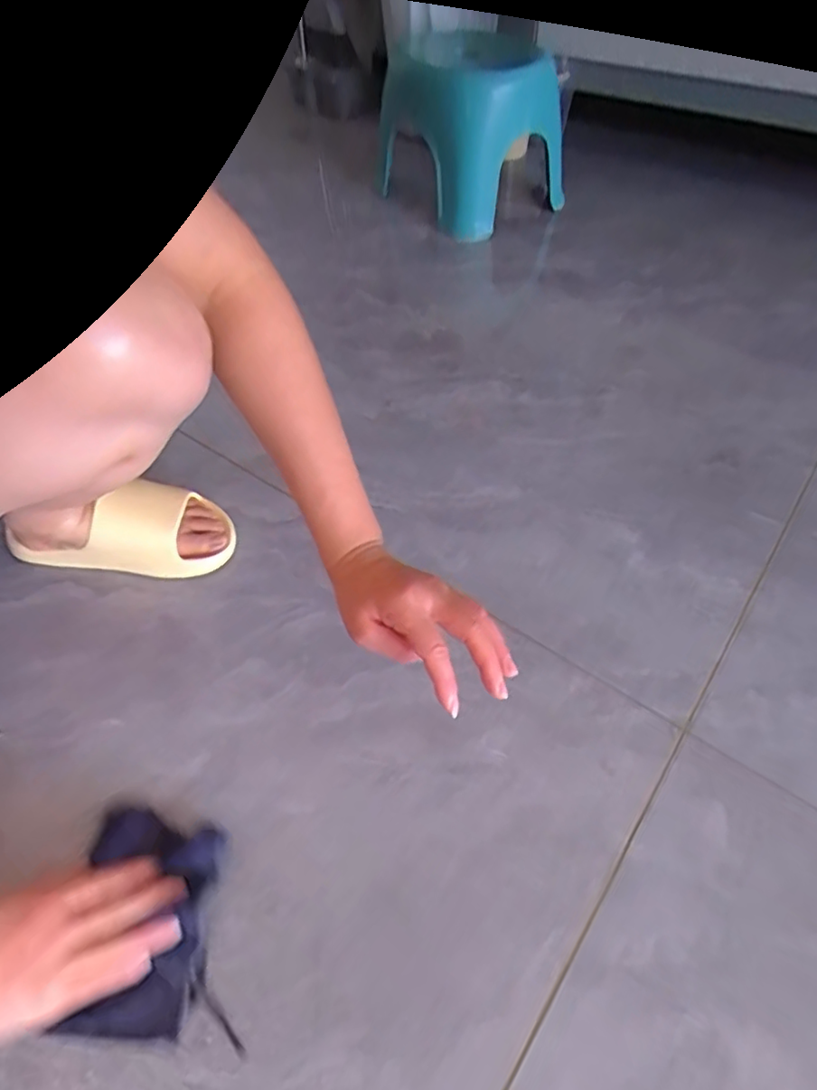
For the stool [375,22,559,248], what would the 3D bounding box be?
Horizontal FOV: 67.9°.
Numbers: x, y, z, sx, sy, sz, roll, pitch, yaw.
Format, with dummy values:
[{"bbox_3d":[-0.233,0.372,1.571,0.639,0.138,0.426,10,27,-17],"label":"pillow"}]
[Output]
[{"bbox_3d":[0.090,-0.654,0.967,0.202,0.216,0.273,-21,54,-19],"label":"stool"}]

